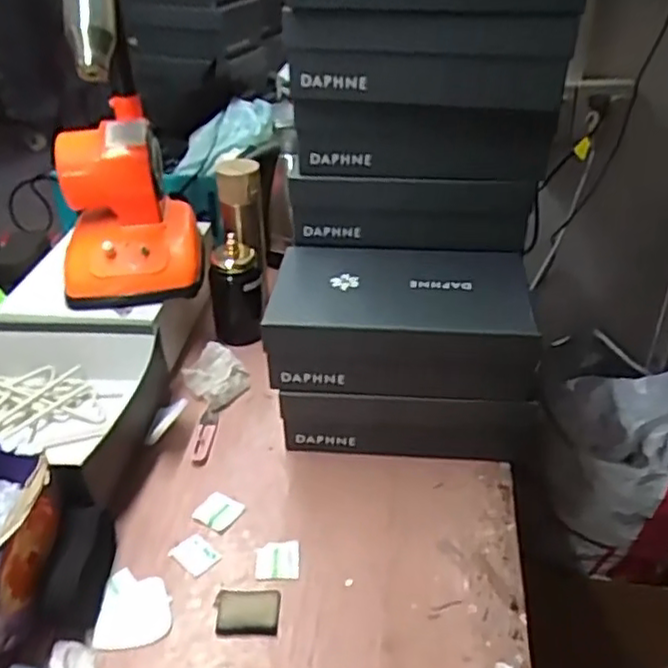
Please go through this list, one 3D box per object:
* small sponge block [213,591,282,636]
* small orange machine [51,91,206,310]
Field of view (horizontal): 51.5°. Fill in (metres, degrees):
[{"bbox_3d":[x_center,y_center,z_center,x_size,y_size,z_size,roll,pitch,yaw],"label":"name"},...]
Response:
[{"bbox_3d":[-0.085,0.273,0.681,0.063,0.010,0.046,0,35,0],"label":"small sponge block"},{"bbox_3d":[-0.282,-0.173,0.943,0.183,0.202,0.171,-9,36,-11],"label":"small orange machine"}]

